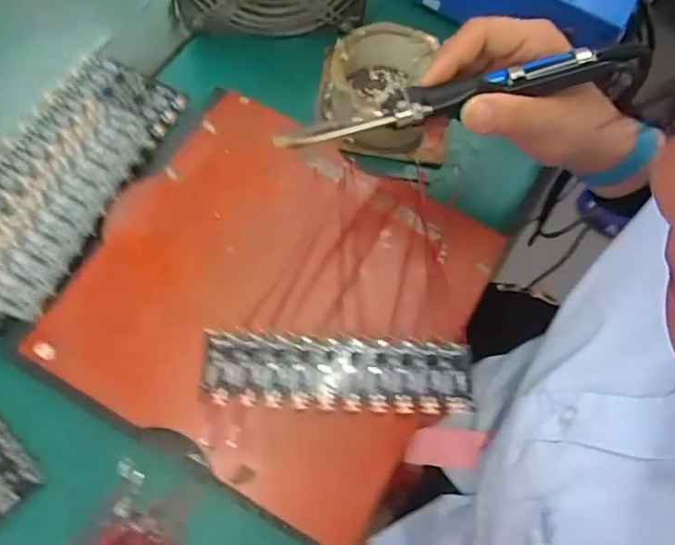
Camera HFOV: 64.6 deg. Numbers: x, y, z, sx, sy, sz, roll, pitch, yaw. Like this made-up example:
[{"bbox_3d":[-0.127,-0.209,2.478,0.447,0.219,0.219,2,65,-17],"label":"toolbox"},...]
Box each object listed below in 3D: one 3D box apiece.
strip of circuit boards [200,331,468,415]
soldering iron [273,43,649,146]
[{"bbox_3d":[0.002,0.061,0.328,0.163,0.009,0.045,3,69,-1],"label":"strip of circuit boards"},{"bbox_3d":[0.071,-0.101,0.297,0.212,0.016,0.021,-15,70,0],"label":"soldering iron"}]

